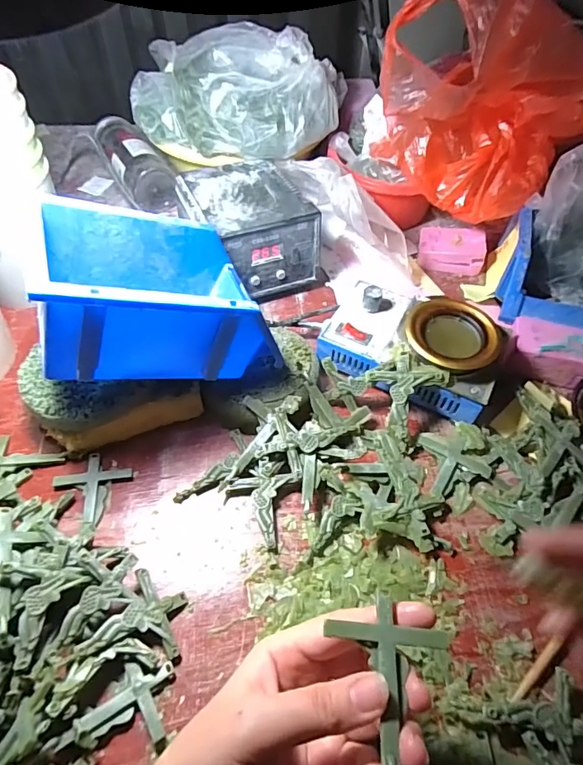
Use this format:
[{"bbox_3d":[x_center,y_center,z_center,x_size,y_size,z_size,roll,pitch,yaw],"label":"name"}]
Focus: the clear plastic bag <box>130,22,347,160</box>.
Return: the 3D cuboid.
[{"bbox_3d":[-0.065,-0.321,0.504,0.240,0.089,0.131,5,54,2],"label":"clear plastic bag"}]

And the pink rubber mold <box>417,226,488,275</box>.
[{"bbox_3d":[0.184,-0.154,0.532,0.072,0.030,0.048,7,54,3],"label":"pink rubber mold"}]

